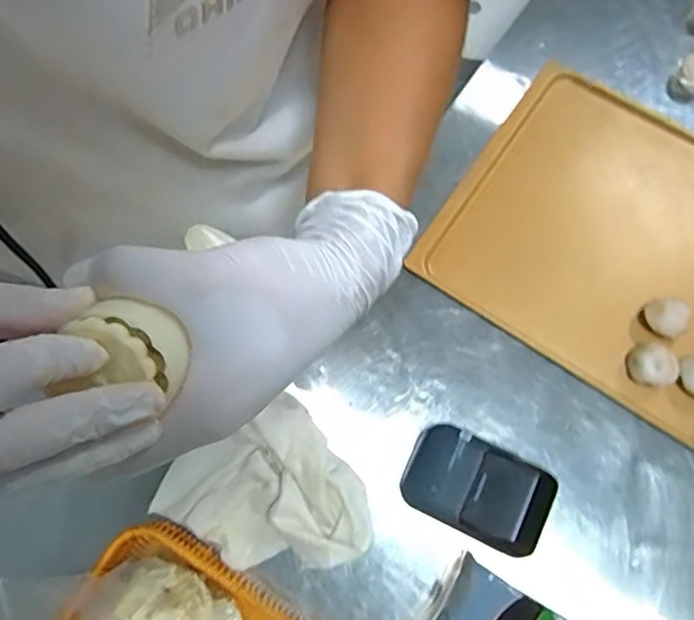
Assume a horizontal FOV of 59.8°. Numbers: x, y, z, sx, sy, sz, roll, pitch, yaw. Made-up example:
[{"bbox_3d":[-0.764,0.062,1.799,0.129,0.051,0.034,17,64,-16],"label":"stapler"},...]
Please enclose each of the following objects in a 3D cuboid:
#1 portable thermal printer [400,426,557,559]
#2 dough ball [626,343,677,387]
[{"bbox_3d":[0.121,0.168,0.565,0.129,0.065,0.087,26,74,10],"label":"portable thermal printer"},{"bbox_3d":[0.298,0.055,0.589,0.034,0.026,0.042,-37,74,-10],"label":"dough ball"}]

